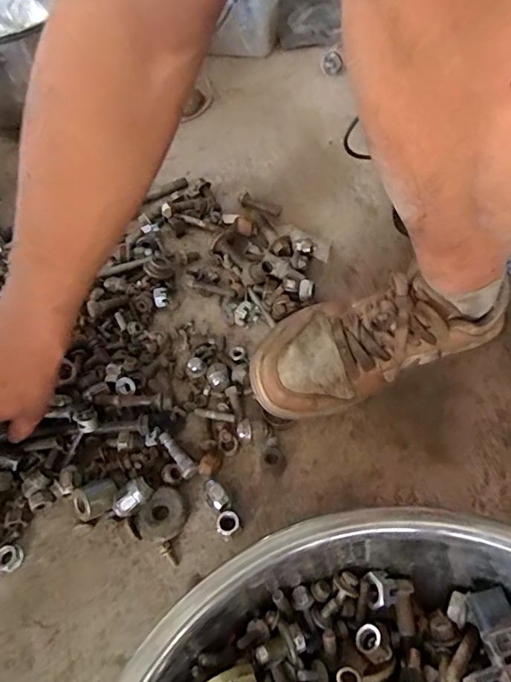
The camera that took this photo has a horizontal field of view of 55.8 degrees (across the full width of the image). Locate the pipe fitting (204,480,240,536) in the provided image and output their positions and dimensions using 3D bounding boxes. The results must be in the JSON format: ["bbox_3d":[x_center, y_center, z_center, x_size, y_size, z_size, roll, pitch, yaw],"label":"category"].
[{"bbox_3d":[-0.028,0.142,0.412,0.018,0.023,0.050,-19,54,-9],"label":"pipe fitting"}]

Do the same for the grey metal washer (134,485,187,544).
[{"bbox_3d":[-0.079,0.149,0.411,0.040,0.020,0.044,-2,53,3],"label":"grey metal washer"}]

